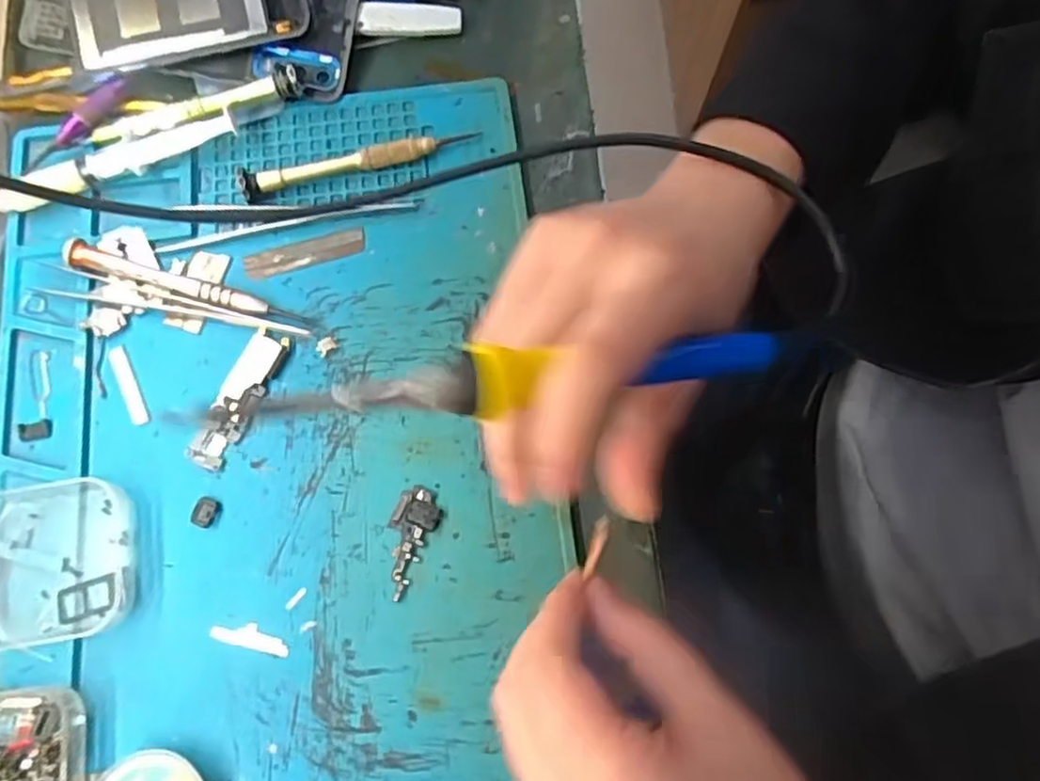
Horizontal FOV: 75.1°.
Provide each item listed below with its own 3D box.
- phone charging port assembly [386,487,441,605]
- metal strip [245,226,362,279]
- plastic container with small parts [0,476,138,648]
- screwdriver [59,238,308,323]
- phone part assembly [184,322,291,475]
[{"bbox_3d":[-0.049,0.063,0.287,0.020,0.004,0.045,25,77,7],"label":"phone charging port assembly"},{"bbox_3d":[-0.102,-0.066,0.322,0.056,0.004,0.013,-17,76,-4],"label":"metal strip"},{"bbox_3d":[-0.198,0.071,0.280,0.070,0.014,0.063,-7,76,-1],"label":"plastic container with small parts"},{"bbox_3d":[-0.153,-0.049,0.310,0.111,0.014,0.011,14,76,4],"label":"screwdriver"},{"bbox_3d":[-0.126,0.003,0.302,0.019,0.004,0.065,24,77,6],"label":"phone part assembly"}]

